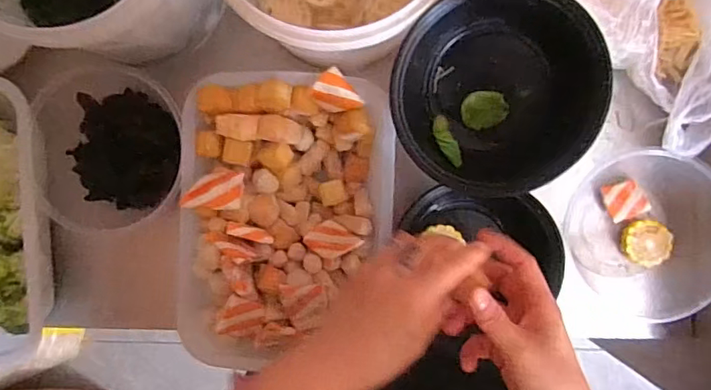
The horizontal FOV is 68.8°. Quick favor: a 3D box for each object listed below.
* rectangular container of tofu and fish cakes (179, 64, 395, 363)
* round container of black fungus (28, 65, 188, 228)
[{"bbox_3d":[-0.074,0.023,0.529,0.198,0.075,0.286,2,91,1],"label":"rectangular container of tofu and fish cakes"},{"bbox_3d":[-0.255,-0.048,0.551,0.160,0.067,0.174,-2,91,1],"label":"round container of black fungus"}]

